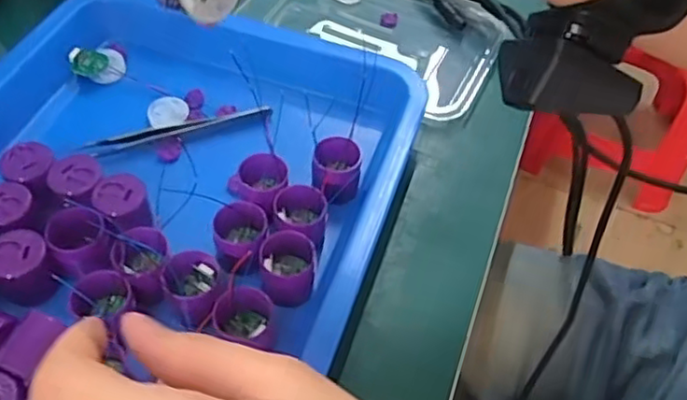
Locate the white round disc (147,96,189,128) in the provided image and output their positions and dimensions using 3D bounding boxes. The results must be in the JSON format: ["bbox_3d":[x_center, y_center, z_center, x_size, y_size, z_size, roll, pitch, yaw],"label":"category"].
[{"bbox_3d":[-0.117,-0.059,0.434,0.027,0.005,0.025,2,52,-3],"label":"white round disc"}]

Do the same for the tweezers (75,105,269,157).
[{"bbox_3d":[-0.106,-0.045,0.419,0.117,0.009,0.011,-13,54,-15],"label":"tweezers"}]

